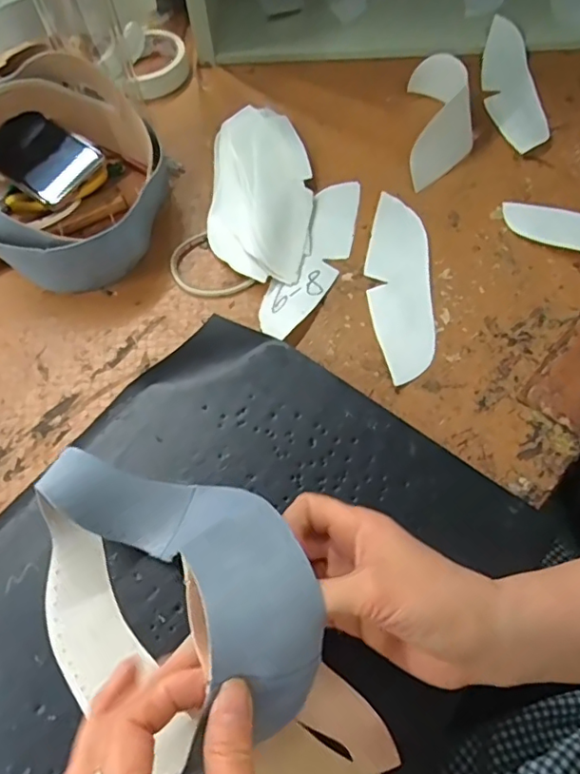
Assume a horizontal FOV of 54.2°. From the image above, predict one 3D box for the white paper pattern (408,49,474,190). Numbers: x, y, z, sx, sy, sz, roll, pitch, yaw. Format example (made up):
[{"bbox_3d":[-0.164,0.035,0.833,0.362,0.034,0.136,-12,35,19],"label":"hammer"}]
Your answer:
[{"bbox_3d":[0.159,-0.278,0.581,0.068,0.058,0.155,5,61,3],"label":"white paper pattern"}]

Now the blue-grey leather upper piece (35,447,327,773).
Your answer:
[{"bbox_3d":[-0.078,0.106,0.315,0.193,0.096,0.133,-3,51,45],"label":"blue-grey leather upper piece"}]

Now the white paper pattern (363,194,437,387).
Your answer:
[{"bbox_3d":[0.100,-0.093,0.509,0.056,0.009,0.195,1,62,5],"label":"white paper pattern"}]

